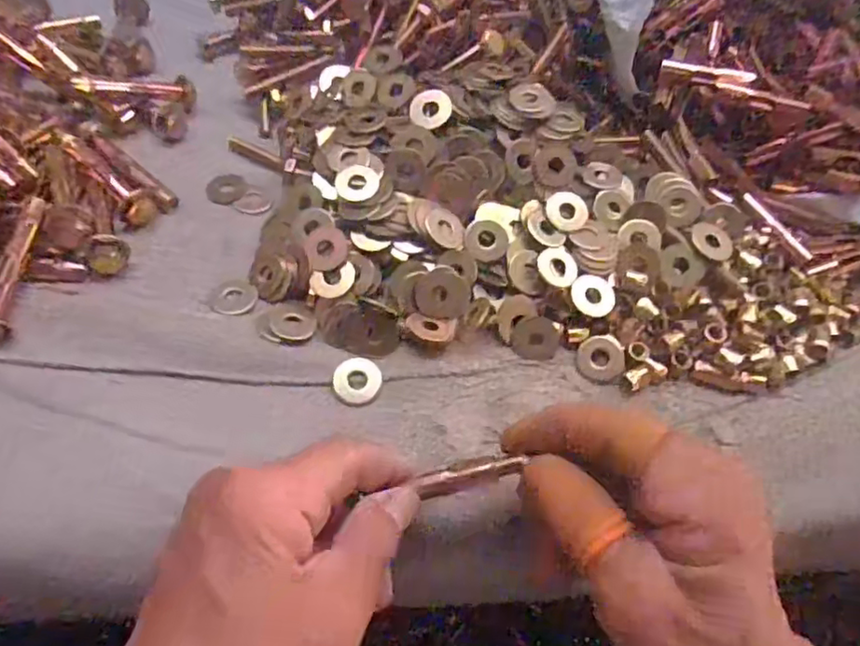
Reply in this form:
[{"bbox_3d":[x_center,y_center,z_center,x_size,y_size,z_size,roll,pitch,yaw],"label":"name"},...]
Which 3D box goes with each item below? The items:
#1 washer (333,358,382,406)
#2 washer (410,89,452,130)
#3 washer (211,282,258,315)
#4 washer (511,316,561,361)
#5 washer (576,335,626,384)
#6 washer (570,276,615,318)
[{"bbox_3d":[-0.032,0.025,0.269,0.020,0.004,0.022,5,56,-1],"label":"washer"},{"bbox_3d":[0.001,-0.105,0.300,0.024,0.004,0.021,-40,75,-19],"label":"washer"},{"bbox_3d":[-0.090,-0.012,0.285,0.020,0.004,0.019,2,56,-2],"label":"washer"},{"bbox_3d":[0.049,0.007,0.286,0.023,0.004,0.020,4,81,-6],"label":"washer"},{"bbox_3d":[0.079,0.017,0.285,0.021,0.004,0.022,6,74,8],"label":"washer"},{"bbox_3d":[0.077,-0.013,0.289,0.021,0.004,0.020,2,72,-6],"label":"washer"}]

